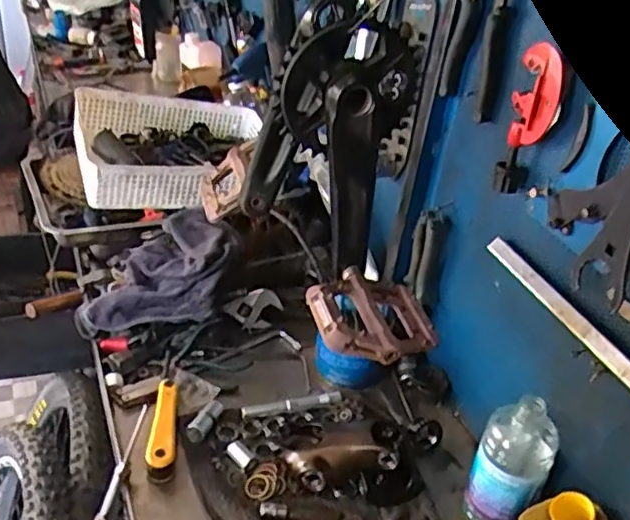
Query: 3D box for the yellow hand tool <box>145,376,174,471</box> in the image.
[{"bbox_3d":[-0.179,0.196,0.775,0.029,0.042,0.124,3,33,-8],"label":"yellow hand tool"}]

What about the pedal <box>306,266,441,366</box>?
[{"bbox_3d":[0.050,0.048,0.593,0.109,0.022,0.108,-2,33,-15],"label":"pedal"}]

